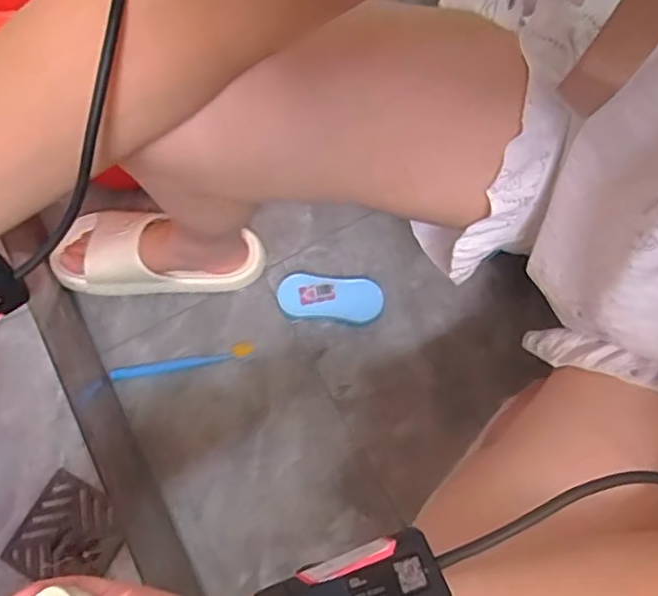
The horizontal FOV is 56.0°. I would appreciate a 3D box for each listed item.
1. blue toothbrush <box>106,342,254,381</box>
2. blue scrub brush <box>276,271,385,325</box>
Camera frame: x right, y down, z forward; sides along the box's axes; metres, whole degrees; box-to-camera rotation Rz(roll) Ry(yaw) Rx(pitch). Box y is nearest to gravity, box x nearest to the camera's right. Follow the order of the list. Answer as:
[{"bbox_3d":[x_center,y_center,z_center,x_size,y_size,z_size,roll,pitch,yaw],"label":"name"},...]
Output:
[{"bbox_3d":[-0.182,0.080,0.768,0.174,0.013,0.020,-13,71,-2],"label":"blue toothbrush"},{"bbox_3d":[0.001,0.000,0.776,0.131,0.038,0.057,7,72,5],"label":"blue scrub brush"}]

